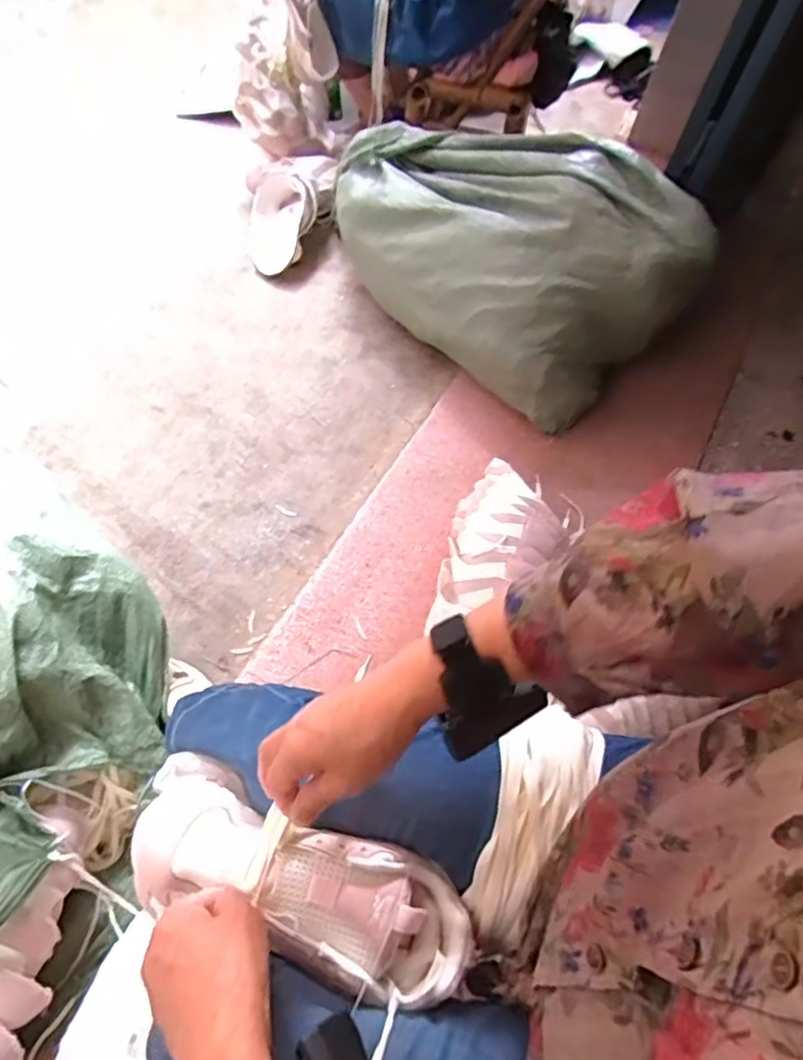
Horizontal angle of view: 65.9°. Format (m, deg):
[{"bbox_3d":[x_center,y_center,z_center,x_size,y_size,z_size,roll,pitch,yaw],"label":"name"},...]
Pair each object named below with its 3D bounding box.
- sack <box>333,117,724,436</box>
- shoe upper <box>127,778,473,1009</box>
[{"bbox_3d":[0.198,-0.570,1.194,0.416,0.298,0.666,-33,68,-22],"label":"sack"},{"bbox_3d":[-0.080,0.247,0.438,0.257,0.060,0.084,15,60,13],"label":"shoe upper"}]

